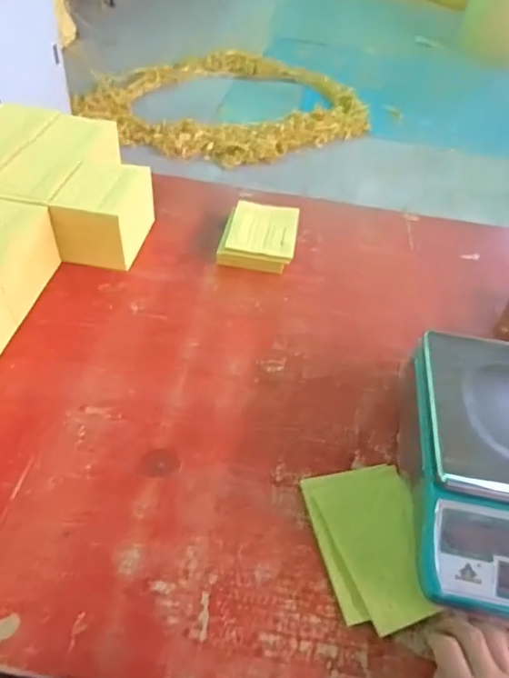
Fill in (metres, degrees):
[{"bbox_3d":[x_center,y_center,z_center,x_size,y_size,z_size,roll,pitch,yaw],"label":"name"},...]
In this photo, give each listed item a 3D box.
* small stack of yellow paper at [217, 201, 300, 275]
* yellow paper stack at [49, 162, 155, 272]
[{"bbox_3d":[0.010,-0.183,0.934,0.130,0.041,0.160,10,46,3],"label":"small stack of yellow paper"},{"bbox_3d":[-0.254,-0.211,0.880,0.132,0.112,0.161,7,46,0],"label":"yellow paper stack"}]

